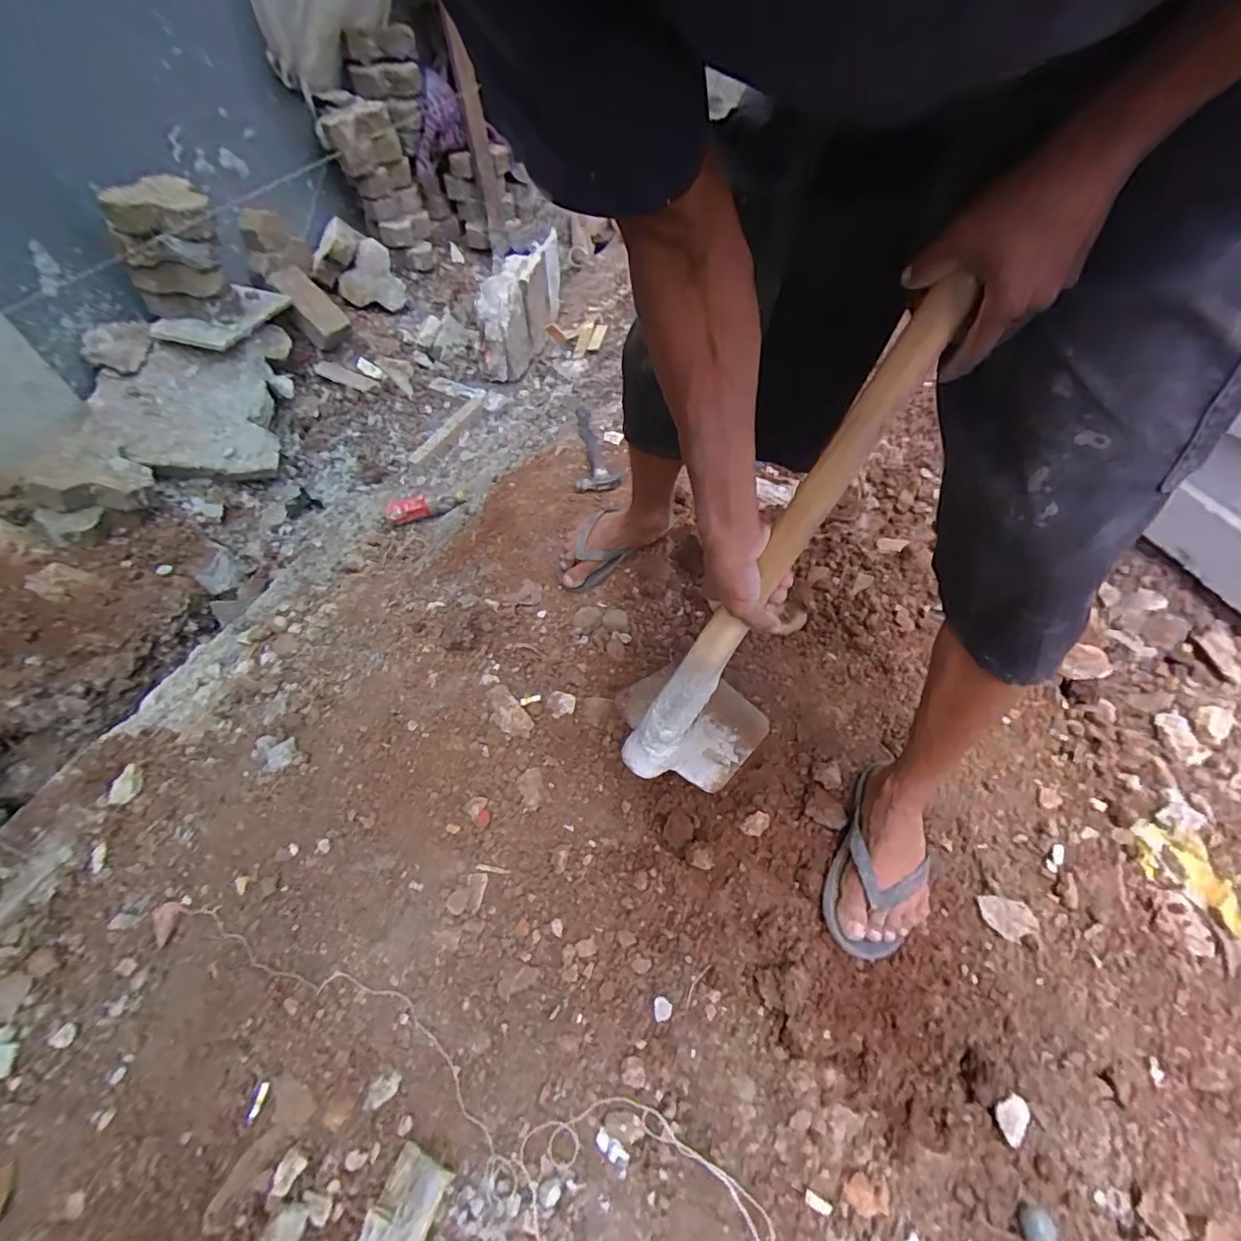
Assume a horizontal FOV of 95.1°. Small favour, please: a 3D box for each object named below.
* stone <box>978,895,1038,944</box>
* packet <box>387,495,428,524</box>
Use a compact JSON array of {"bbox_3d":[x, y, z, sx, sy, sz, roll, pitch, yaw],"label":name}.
[{"bbox_3d":[0.465,0.359,0.678,0.065,0.026,0.043,12,58,7],"label":"stone"},{"bbox_3d":[-0.528,-0.277,1.406,0.094,0.022,0.069,-18,60,-12],"label":"packet"}]

